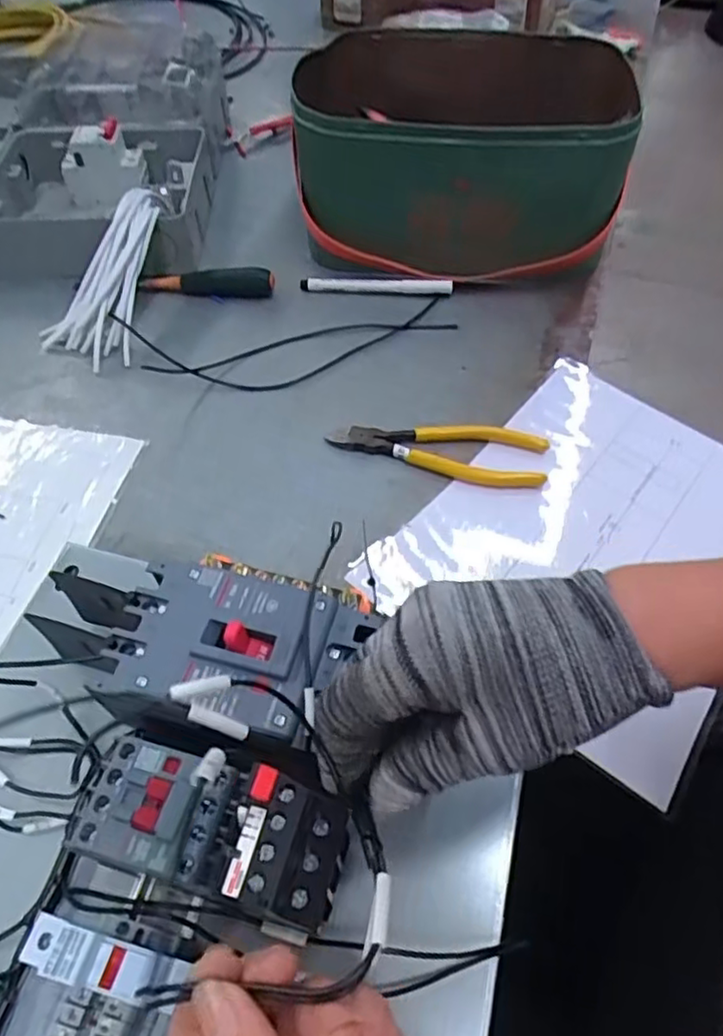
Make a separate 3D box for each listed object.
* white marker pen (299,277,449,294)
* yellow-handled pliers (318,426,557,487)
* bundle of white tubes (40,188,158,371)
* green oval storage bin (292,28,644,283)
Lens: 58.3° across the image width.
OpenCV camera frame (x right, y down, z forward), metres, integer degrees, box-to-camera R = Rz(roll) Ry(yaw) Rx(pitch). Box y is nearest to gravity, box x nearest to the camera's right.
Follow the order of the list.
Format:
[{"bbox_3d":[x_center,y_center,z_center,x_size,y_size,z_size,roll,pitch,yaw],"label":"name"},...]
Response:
[{"bbox_3d":[0.015,-0.224,0.620,0.142,0.015,0.015,2,54,-1],"label":"white marker pen"},{"bbox_3d":[0.058,-0.053,0.496,0.164,0.013,0.050,7,54,3],"label":"yellow-handled pliers"},{"bbox_3d":[-0.223,-0.220,0.569,0.079,0.028,0.167,13,79,8],"label":"bundle of white tubes"},{"bbox_3d":[0.101,-0.366,0.648,0.318,0.146,0.244,1,54,-1],"label":"green oval storage bin"}]

